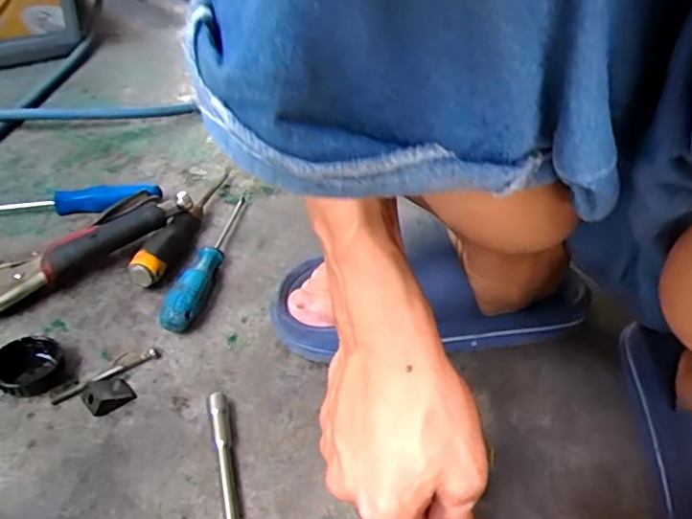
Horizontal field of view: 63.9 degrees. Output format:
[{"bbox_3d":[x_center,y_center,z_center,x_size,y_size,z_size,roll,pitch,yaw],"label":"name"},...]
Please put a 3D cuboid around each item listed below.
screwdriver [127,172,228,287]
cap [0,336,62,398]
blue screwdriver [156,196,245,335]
[{"bbox_3d":[-0.158,-0.045,0.548,0.027,0.036,0.197,9,38,4],"label":"screwdriver"},{"bbox_3d":[-0.228,0.076,0.399,0.044,0.020,0.041,2,40,-1],"label":"cap"},{"bbox_3d":[-0.127,-0.009,0.514,0.026,0.032,0.200,6,38,0],"label":"blue screwdriver"}]

